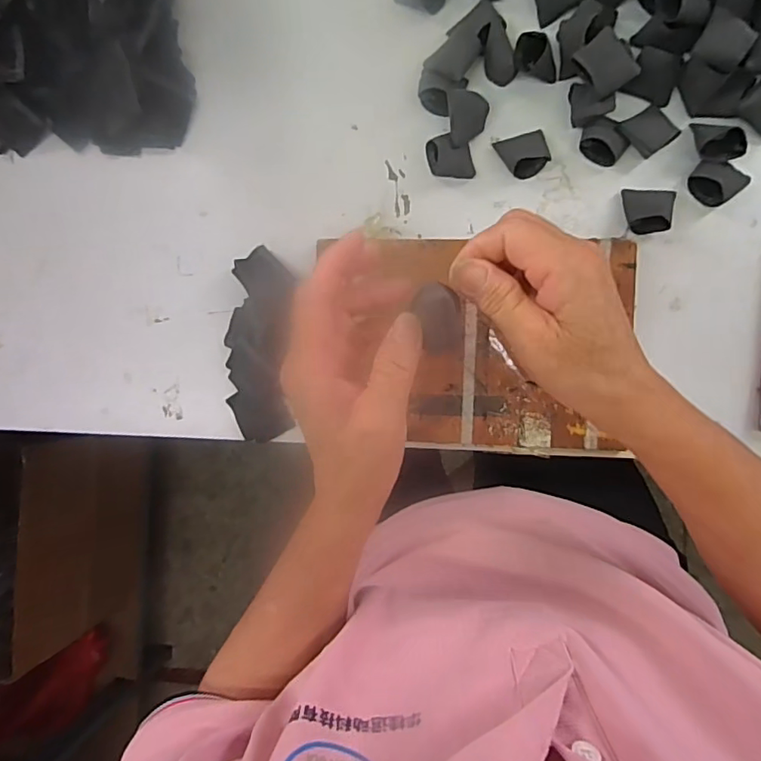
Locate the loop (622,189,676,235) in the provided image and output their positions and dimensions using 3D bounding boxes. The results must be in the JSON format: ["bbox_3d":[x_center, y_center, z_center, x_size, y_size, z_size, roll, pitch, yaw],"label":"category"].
[{"bbox_3d":[0.225,-0.143,0.439,0.040,0.016,0.036,6,92,7],"label":"loop"}]

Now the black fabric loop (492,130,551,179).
[{"bbox_3d":[0.123,-0.194,0.447,0.041,0.019,0.038,-13,89,8],"label":"black fabric loop"}]

